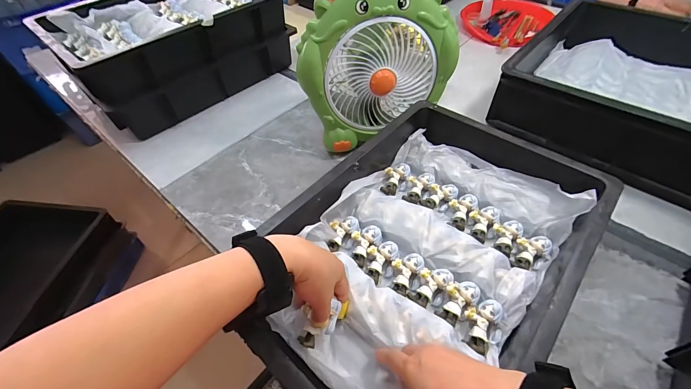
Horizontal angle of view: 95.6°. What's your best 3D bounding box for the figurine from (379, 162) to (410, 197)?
[{"bbox_3d":[0.078,-0.026,0.506,0.036,0.015,0.060,24,70,22],"label":"figurine"}]

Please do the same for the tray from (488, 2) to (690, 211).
[{"bbox_3d":[0.601,-0.152,0.539,0.557,0.120,0.384,35,60,28],"label":"tray"}]

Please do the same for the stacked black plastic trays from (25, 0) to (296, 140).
[{"bbox_3d":[-0.356,-0.333,0.706,0.308,0.181,0.438,31,58,26],"label":"stacked black plastic trays"}]

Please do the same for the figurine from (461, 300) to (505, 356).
[{"bbox_3d":[0.155,0.149,0.351,0.038,0.023,0.056,13,52,14],"label":"figurine"}]

